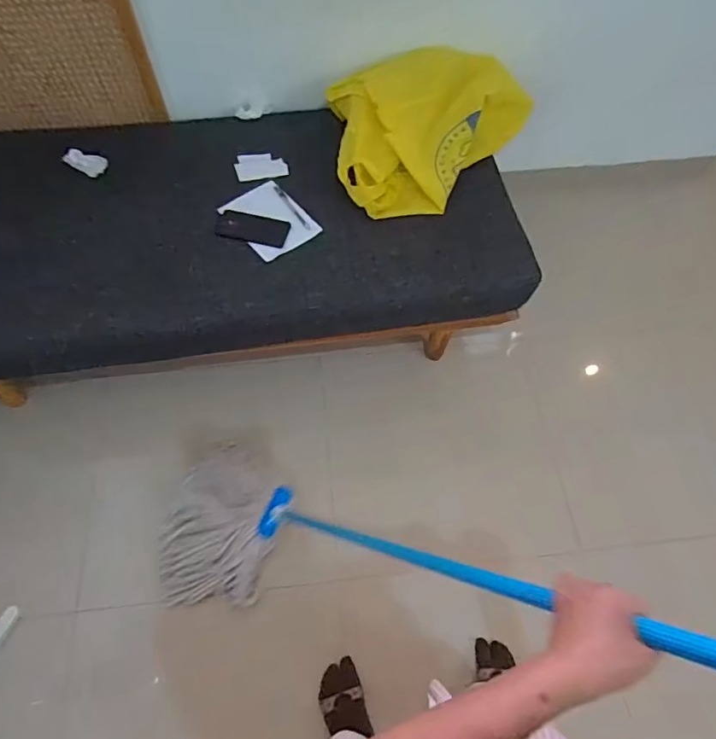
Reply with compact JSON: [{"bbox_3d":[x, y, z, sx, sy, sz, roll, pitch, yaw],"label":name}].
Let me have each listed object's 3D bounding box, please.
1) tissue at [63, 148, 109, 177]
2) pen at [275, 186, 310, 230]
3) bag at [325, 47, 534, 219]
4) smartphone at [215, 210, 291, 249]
[{"bbox_3d":[-0.677,-0.521,1.230,0.100,0.018,0.065,25,66,10],"label":"tissue"},{"bbox_3d":[-0.161,-0.403,1.212,0.014,0.013,0.158,-28,68,-14],"label":"pen"},{"bbox_3d":[0.168,-0.579,1.203,0.509,0.188,0.416,10,64,3],"label":"bag"},{"bbox_3d":[-0.250,-0.338,1.180,0.170,0.007,0.078,13,64,4],"label":"smartphone"}]

